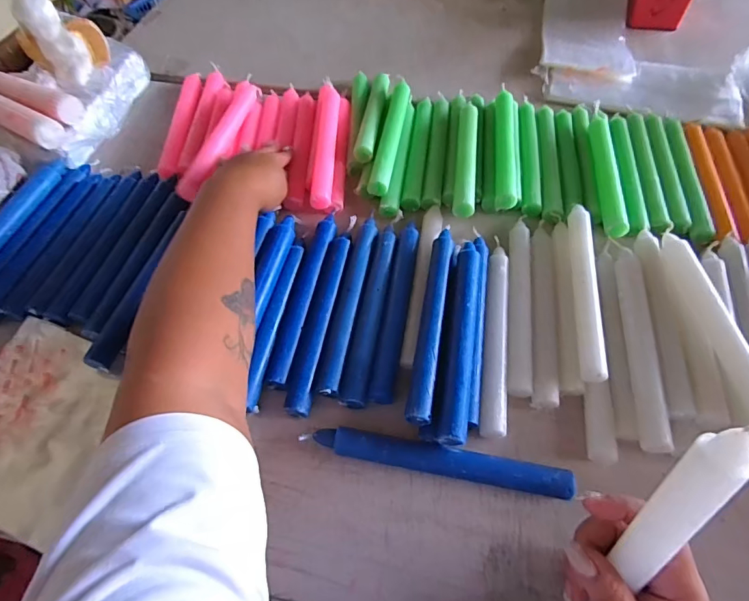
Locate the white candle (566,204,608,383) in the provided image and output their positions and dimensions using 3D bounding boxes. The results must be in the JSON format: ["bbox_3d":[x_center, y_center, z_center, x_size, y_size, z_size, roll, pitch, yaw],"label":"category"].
[{"bbox_3d":[0.203,-0.013,0.422,0.020,0.021,0.196,7,58,6],"label":"white candle"}]

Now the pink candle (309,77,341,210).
[{"bbox_3d":[-0.059,-0.199,0.537,0.027,0.023,0.224,-2,58,0],"label":"pink candle"}]

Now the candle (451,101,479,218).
[{"bbox_3d":[0.108,-0.167,0.518,0.024,0.025,0.184,6,58,5],"label":"candle"}]

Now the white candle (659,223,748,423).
[{"bbox_3d":[0.292,0.018,0.380,0.020,0.030,0.204,-4,57,1],"label":"white candle"}]

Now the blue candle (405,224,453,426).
[{"bbox_3d":[0.054,0.014,0.404,0.021,0.018,0.200,9,58,7],"label":"blue candle"}]

